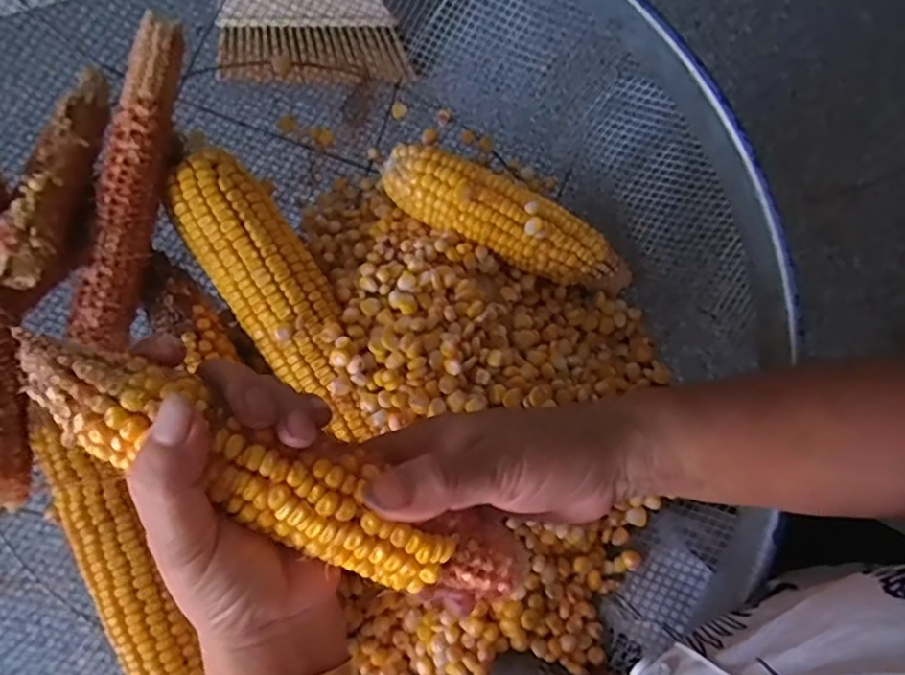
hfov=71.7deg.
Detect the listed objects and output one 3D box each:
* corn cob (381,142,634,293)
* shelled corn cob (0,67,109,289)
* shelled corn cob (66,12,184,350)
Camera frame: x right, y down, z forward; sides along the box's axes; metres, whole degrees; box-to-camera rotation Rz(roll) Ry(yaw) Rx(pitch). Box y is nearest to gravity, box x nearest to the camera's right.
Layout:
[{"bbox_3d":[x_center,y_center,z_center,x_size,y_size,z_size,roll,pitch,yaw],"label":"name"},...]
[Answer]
[{"bbox_3d":[0.036,-0.071,0.379,0.160,0.036,0.040,25,67,-7],"label":"corn cob"},{"bbox_3d":[-0.205,-0.087,0.328,0.024,0.023,0.133,1,71,7],"label":"shelled corn cob"},{"bbox_3d":[-0.169,-0.079,0.333,0.025,0.023,0.171,15,95,6],"label":"shelled corn cob"}]

